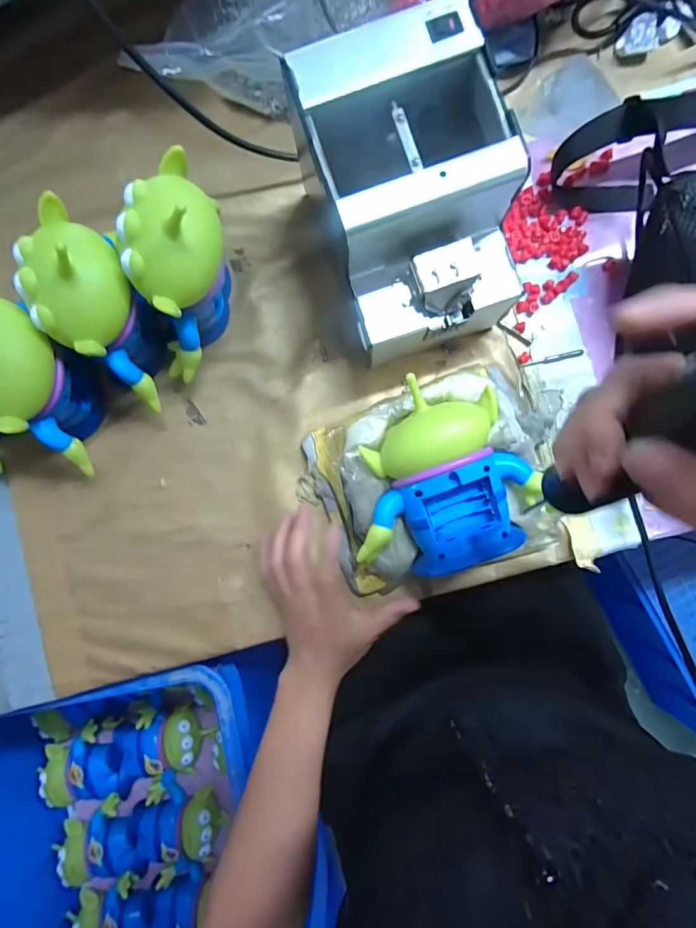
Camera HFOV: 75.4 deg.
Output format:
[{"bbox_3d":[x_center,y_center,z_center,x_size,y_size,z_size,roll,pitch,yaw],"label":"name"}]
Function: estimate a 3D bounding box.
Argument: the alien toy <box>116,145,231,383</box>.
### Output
[{"bbox_3d":[-0.127,-0.148,0.360,0.067,0.121,0.145,5,88,1],"label":"alien toy"}]

